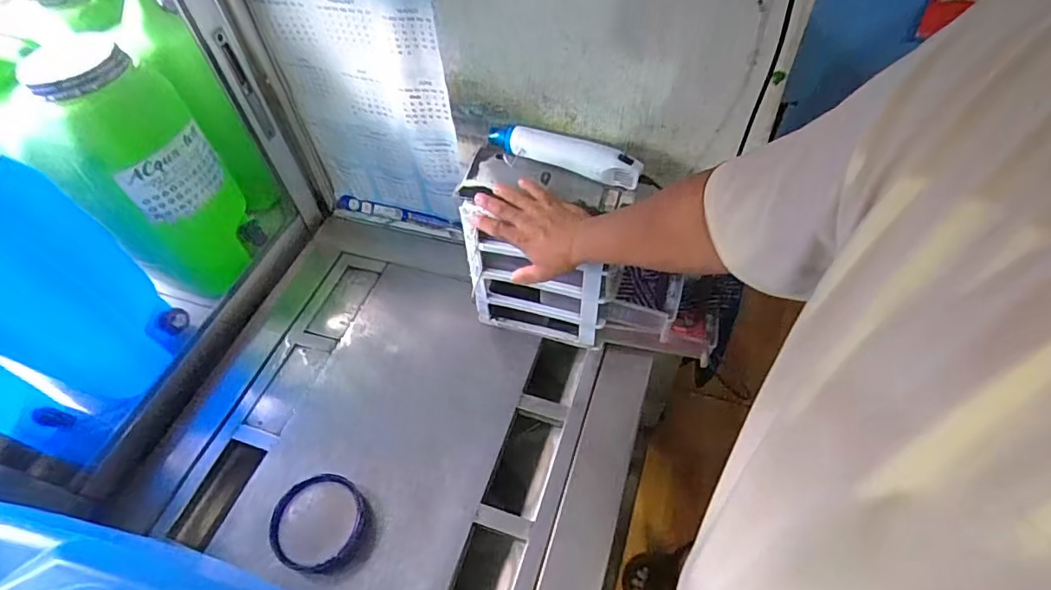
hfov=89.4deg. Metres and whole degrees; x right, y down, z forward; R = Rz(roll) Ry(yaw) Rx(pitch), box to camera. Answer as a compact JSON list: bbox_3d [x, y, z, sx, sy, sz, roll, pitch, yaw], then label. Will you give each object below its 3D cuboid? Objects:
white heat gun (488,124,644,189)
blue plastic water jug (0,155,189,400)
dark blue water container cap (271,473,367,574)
[{"bbox_3d":[0.049,-0.195,0.739,0.229,0.044,0.043,16,57,16],"label":"white heat gun"},{"bbox_3d":[-0.704,-0.038,0.742,0.240,0.394,0.208,27,60,22],"label":"blue plastic water jug"},{"bbox_3d":[-0.276,0.303,0.712,0.120,0.028,0.120,5,54,9],"label":"dark blue water container cap"}]

